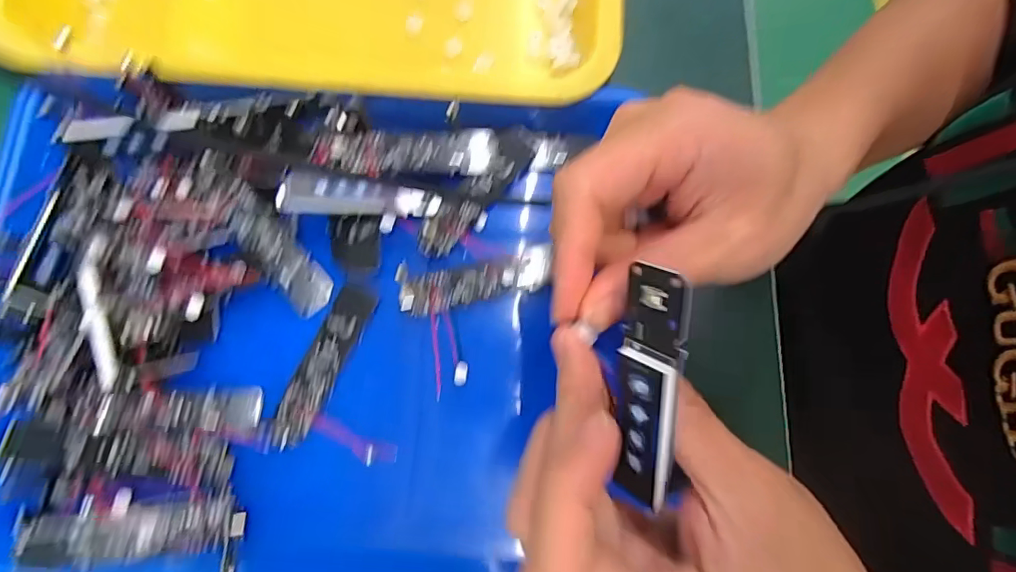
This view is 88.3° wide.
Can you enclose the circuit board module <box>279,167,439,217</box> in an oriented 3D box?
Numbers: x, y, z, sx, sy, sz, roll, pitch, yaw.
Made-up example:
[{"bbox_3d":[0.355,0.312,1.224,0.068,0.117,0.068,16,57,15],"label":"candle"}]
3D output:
[{"bbox_3d":[-0.072,-0.044,0.257,0.074,0.009,0.024,3,74,-15],"label":"circuit board module"}]

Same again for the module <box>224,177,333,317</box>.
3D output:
[{"bbox_3d":[-0.115,-0.019,0.259,0.022,0.004,0.073,-36,98,-11],"label":"module"}]

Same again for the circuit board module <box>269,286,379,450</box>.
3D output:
[{"bbox_3d":[-0.089,0.038,0.252,0.018,0.007,0.080,24,78,5],"label":"circuit board module"}]

